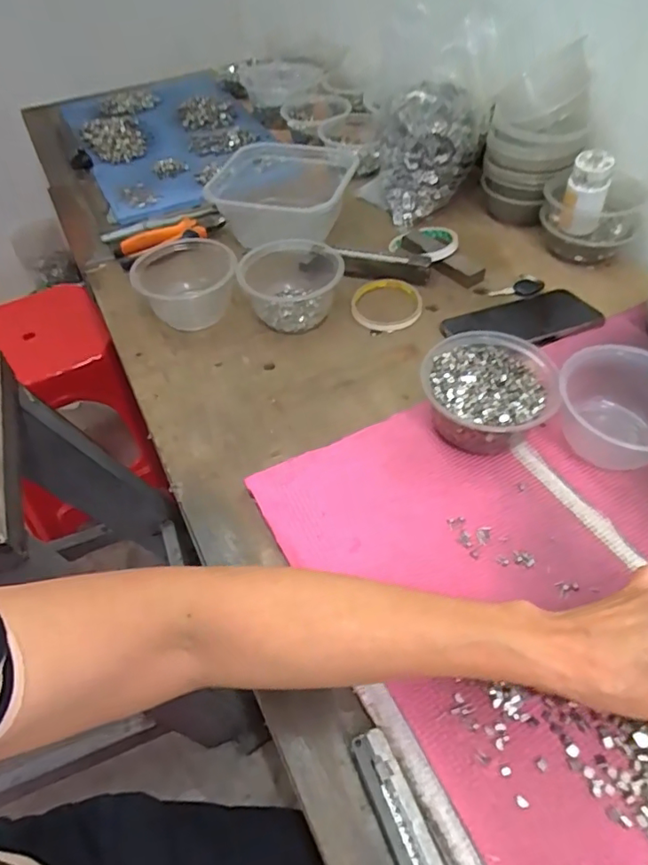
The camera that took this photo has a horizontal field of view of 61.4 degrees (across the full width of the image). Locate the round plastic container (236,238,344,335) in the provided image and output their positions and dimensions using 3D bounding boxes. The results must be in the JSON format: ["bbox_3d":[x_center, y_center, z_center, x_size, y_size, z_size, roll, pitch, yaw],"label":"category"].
[{"bbox_3d":[-0.034,-0.170,0.627,0.116,0.057,0.116,-2,49,2],"label":"round plastic container"}]

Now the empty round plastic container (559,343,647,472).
[{"bbox_3d":[0.261,-0.024,0.472,0.110,0.070,0.092,19,53,19],"label":"empty round plastic container"}]

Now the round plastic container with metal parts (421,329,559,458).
[{"bbox_3d":[0.149,-0.035,0.492,0.109,0.060,0.123,20,53,19],"label":"round plastic container with metal parts"}]

